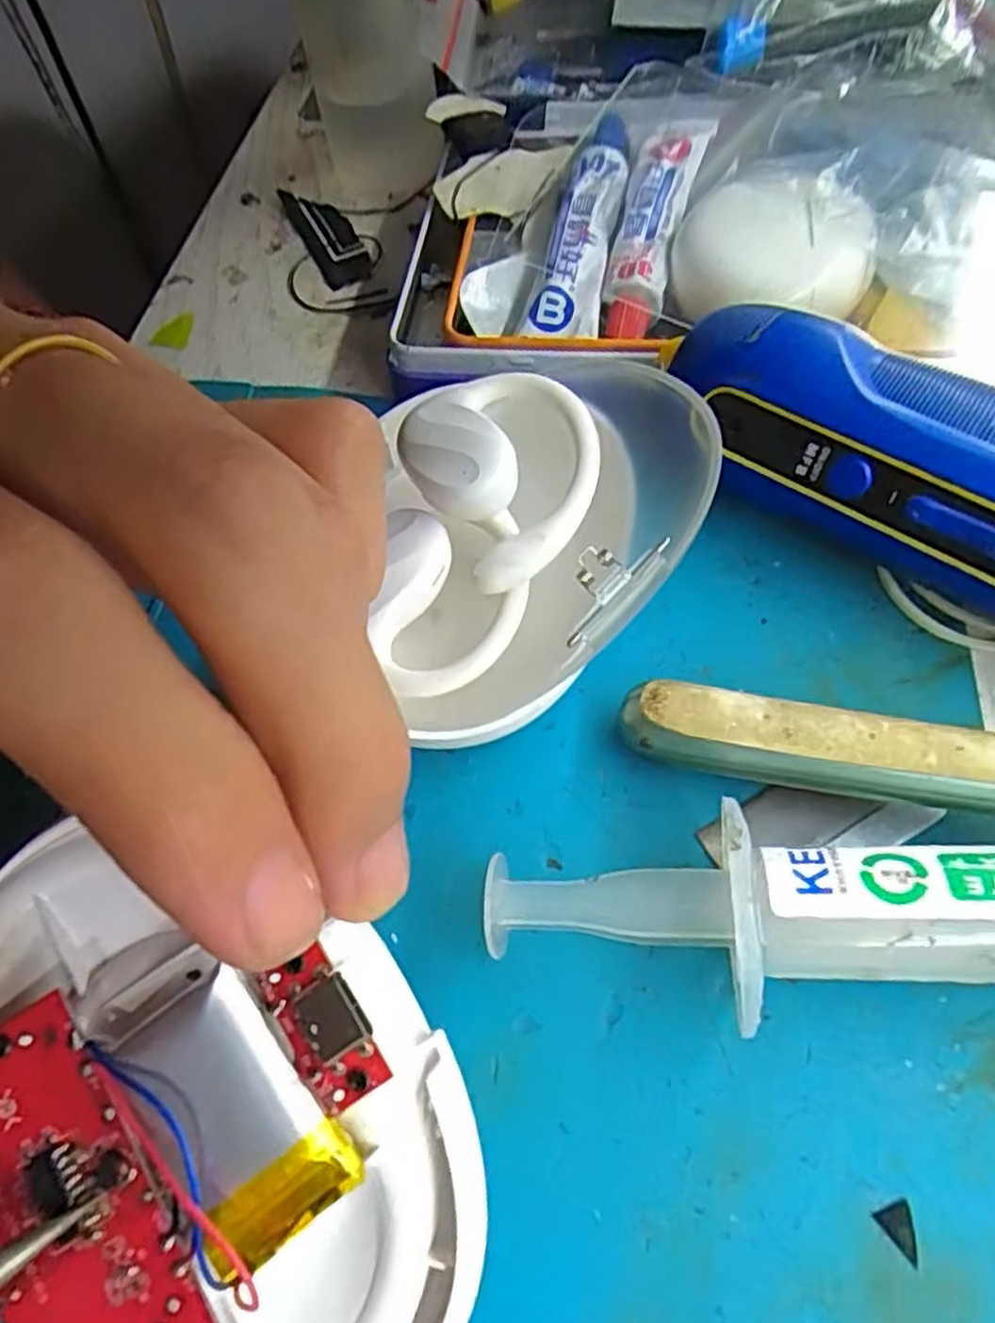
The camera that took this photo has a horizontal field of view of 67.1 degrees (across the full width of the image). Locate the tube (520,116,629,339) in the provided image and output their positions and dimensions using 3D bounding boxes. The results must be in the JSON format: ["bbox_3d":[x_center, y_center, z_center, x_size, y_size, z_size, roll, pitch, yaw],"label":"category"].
[{"bbox_3d":[0.023,-0.112,0.195,0.018,0.009,0.068,13,82,11],"label":"tube"}]

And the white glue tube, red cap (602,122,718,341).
[{"bbox_3d":[0.039,-0.112,0.193,0.016,0.007,0.078,13,75,11],"label":"white glue tube, red cap"}]

